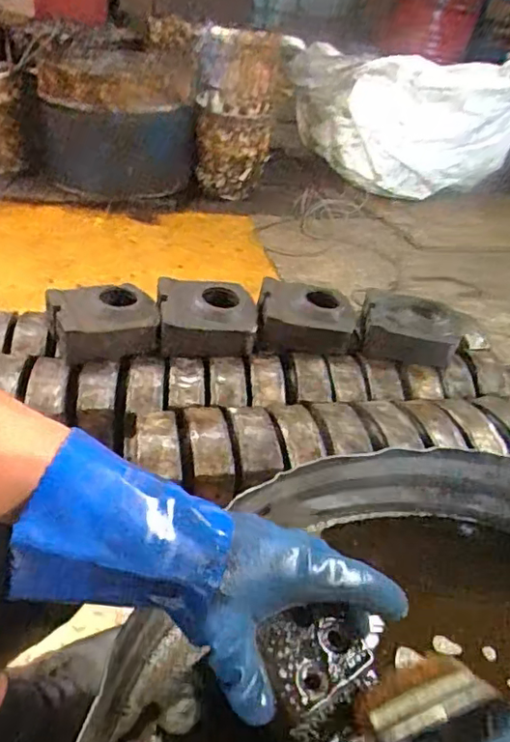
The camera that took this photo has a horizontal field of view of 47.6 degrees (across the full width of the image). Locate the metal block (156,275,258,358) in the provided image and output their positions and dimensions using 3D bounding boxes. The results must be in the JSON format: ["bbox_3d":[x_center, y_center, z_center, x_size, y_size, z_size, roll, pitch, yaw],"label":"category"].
[{"bbox_3d":[-0.093,-0.102,1.119,0.183,0.086,0.155,0,36,-10],"label":"metal block"}]

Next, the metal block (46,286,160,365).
[{"bbox_3d":[-0.282,-0.089,1.087,0.189,0.080,0.126,-7,37,-20],"label":"metal block"}]

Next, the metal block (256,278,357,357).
[{"bbox_3d":[0.101,-0.105,1.155,0.191,0.086,0.153,5,35,-3],"label":"metal block"}]

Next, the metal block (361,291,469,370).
[{"bbox_3d":[0.314,-0.087,1.169,0.193,0.076,0.151,13,35,7],"label":"metal block"}]

